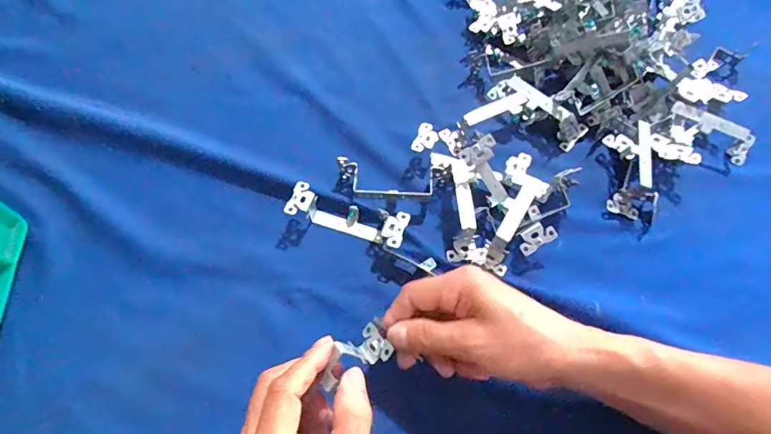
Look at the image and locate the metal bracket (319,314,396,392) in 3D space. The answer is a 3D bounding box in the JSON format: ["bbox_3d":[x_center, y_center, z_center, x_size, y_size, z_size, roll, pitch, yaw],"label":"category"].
[{"bbox_3d":[-0.017,0.093,0.297,0.060,0.017,0.029,-33,69,-34],"label":"metal bracket"}]

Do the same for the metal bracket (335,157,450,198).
[{"bbox_3d":[0.008,-0.034,0.414,0.102,0.025,0.034,2,63,1],"label":"metal bracket"}]

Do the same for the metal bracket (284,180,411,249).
[{"bbox_3d":[-0.034,0.002,0.393,0.104,0.028,0.031,17,64,9],"label":"metal bracket"}]

